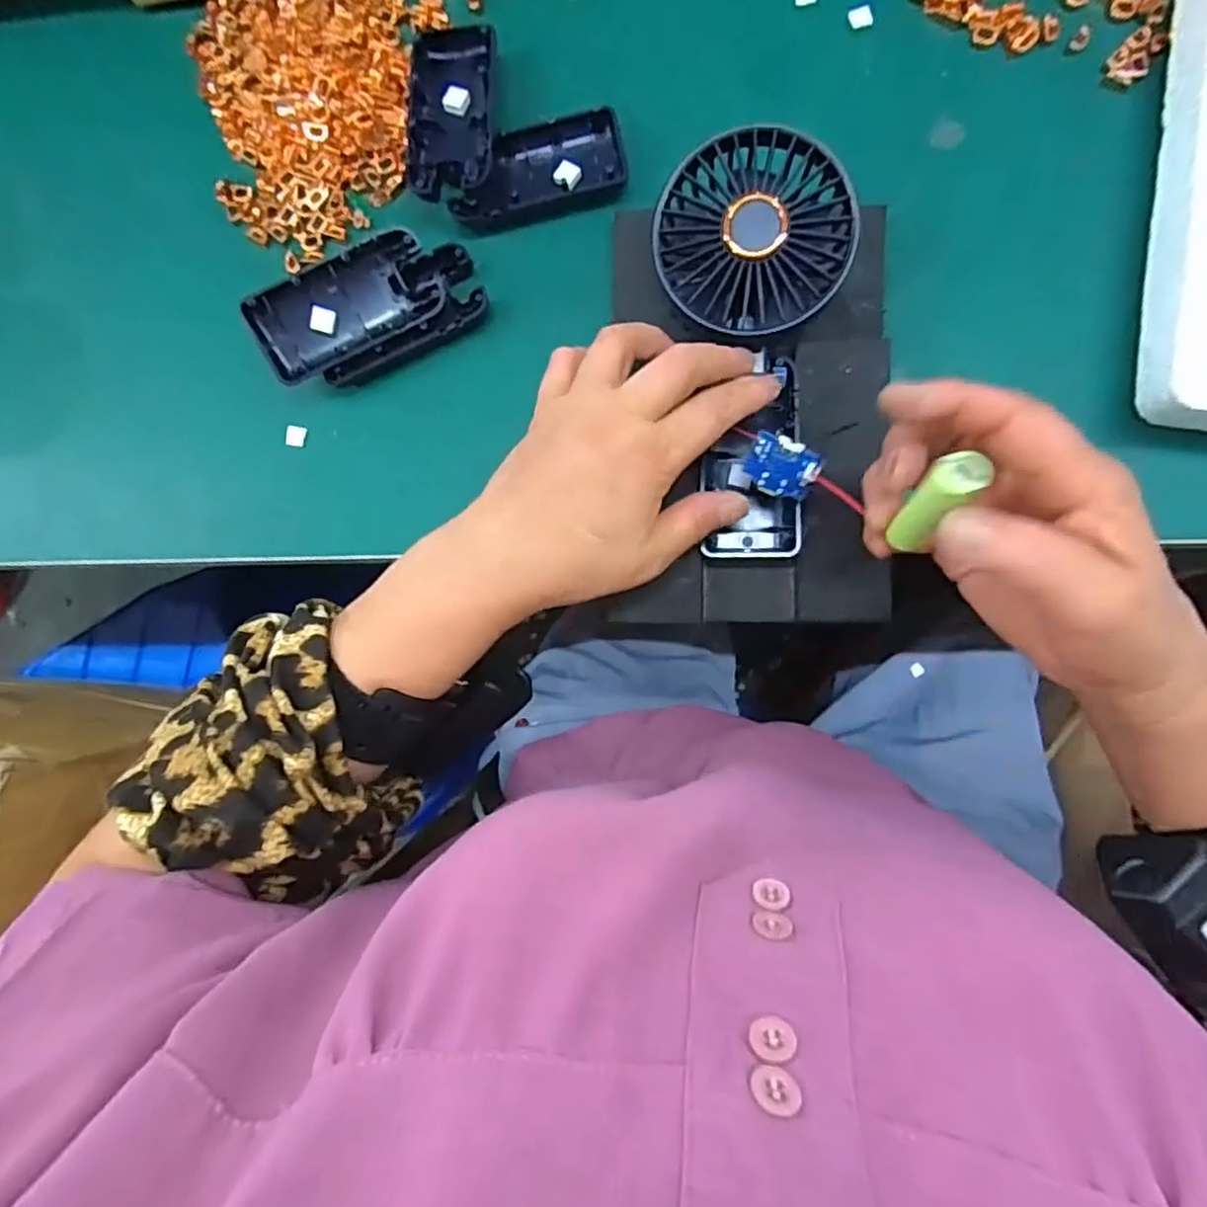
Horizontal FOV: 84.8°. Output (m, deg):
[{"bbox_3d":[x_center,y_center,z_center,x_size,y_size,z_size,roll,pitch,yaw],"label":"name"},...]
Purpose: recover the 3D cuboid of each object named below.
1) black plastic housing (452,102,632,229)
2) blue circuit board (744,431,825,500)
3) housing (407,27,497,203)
[{"bbox_3d":[-0.034,-0.228,0.347,0.091,0.018,0.048,-11,85,5],"label":"black plastic housing"},{"bbox_3d":[0.080,-0.061,0.293,0.031,0.006,0.024,23,91,3],"label":"blue circuit board"},{"bbox_3d":[-0.078,-0.253,0.345,0.044,0.028,0.095,0,86,6],"label":"housing"}]

